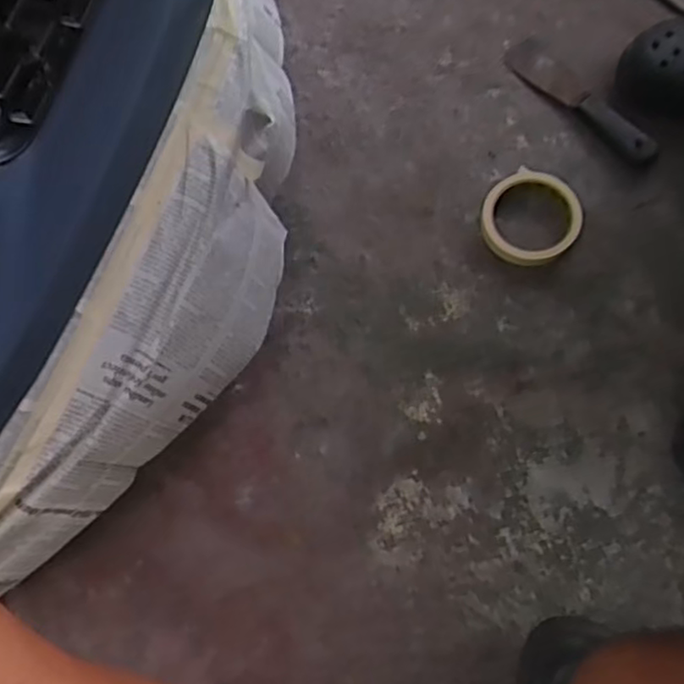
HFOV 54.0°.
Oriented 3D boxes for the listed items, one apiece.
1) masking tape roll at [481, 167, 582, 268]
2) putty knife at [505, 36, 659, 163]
[{"bbox_3d":[0.190,-0.126,0.683,0.094,0.028,0.105,12,77,7],"label":"masking tape roll"},{"bbox_3d":[0.262,-0.265,0.721,0.043,0.025,0.193,-42,77,-7],"label":"putty knife"}]

